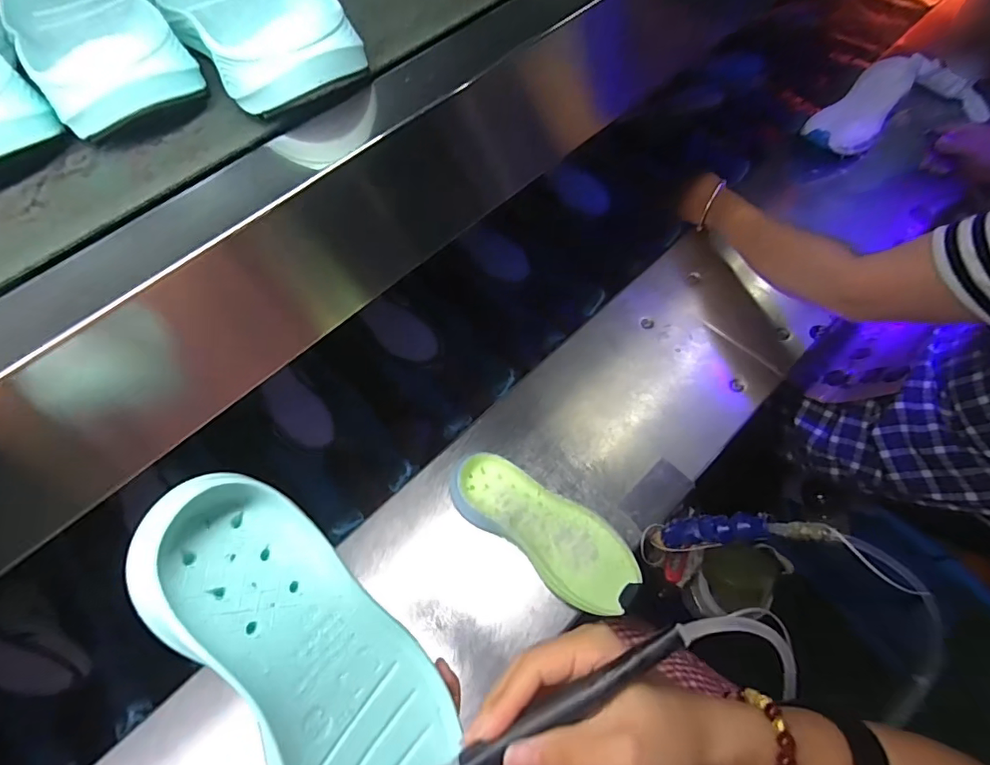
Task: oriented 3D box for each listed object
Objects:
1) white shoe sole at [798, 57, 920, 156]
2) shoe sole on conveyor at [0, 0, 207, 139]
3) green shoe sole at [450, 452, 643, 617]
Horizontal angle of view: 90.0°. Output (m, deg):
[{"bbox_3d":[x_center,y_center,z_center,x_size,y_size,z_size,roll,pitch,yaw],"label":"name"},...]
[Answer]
[{"bbox_3d":[0.620,-0.473,0.833,0.098,0.039,0.268,37,67,19],"label":"white shoe sole"},{"bbox_3d":[-0.236,-0.211,0.287,0.075,0.045,0.211,-34,66,-9],"label":"shoe sole on conveyor"},{"bbox_3d":[0.050,0.157,0.542,0.212,0.040,0.083,34,74,20],"label":"green shoe sole"}]

